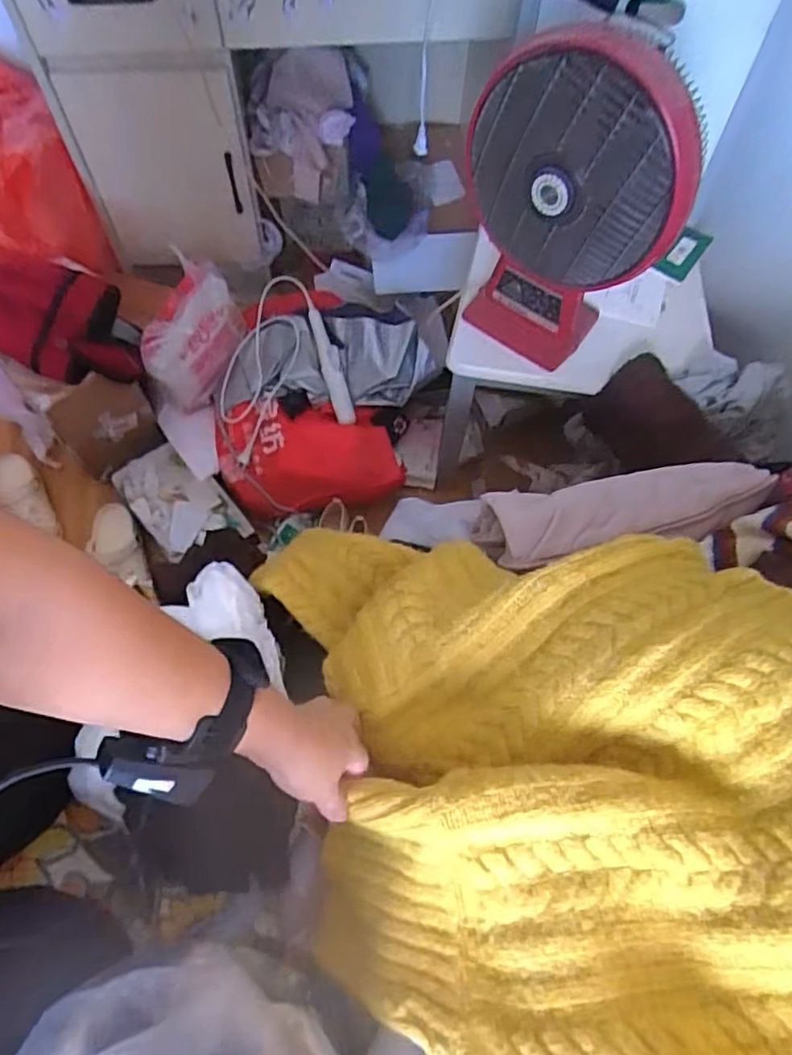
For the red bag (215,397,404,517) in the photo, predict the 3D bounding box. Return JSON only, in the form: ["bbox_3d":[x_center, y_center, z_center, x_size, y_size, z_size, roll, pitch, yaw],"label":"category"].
[{"bbox_3d":[-0.176,-0.139,1.269,0.364,0.122,0.188,0,65,-2],"label":"red bag"}]

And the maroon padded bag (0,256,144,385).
[{"bbox_3d":[-0.642,-0.383,1.157,0.367,0.094,0.190,20,103,8],"label":"maroon padded bag"}]

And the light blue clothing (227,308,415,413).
[{"bbox_3d":[-0.143,-0.313,1.282,0.406,0.130,0.189,2,64,15],"label":"light blue clothing"}]

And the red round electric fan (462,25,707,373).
[{"bbox_3d":[0.211,-0.425,0.867,0.153,0.409,0.303,-26,68,-13],"label":"red round electric fan"}]

